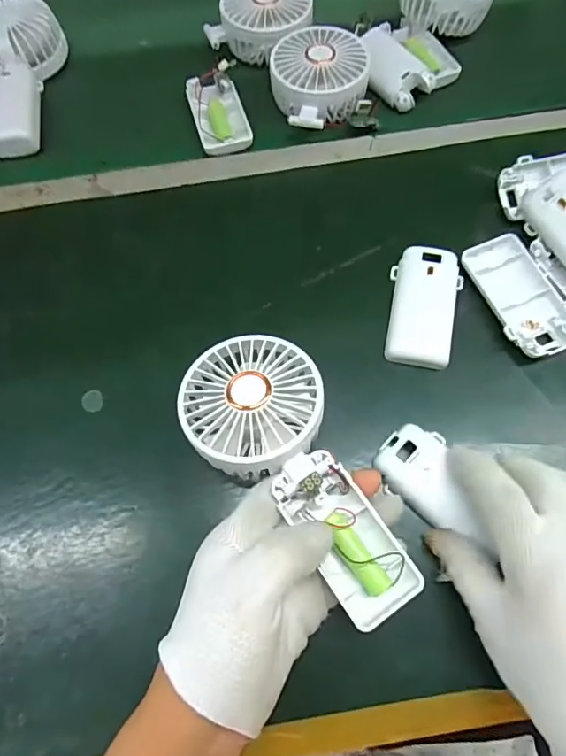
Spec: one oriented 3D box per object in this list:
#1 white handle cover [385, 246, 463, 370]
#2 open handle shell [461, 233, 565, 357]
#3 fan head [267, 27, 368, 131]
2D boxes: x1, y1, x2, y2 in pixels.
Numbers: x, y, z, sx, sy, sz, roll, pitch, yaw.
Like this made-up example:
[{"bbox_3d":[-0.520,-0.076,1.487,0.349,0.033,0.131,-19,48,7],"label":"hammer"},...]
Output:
[{"bbox_3d":[0.102,-0.053,0.361,0.048,0.017,0.088,13,70,6],"label":"white handle cover"},{"bbox_3d":[0.172,-0.060,0.360,0.049,0.016,0.095,-21,70,-6],"label":"open handle shell"},{"bbox_3d":[0.032,-0.268,0.441,0.083,0.031,0.099,2,70,2],"label":"fan head"}]

